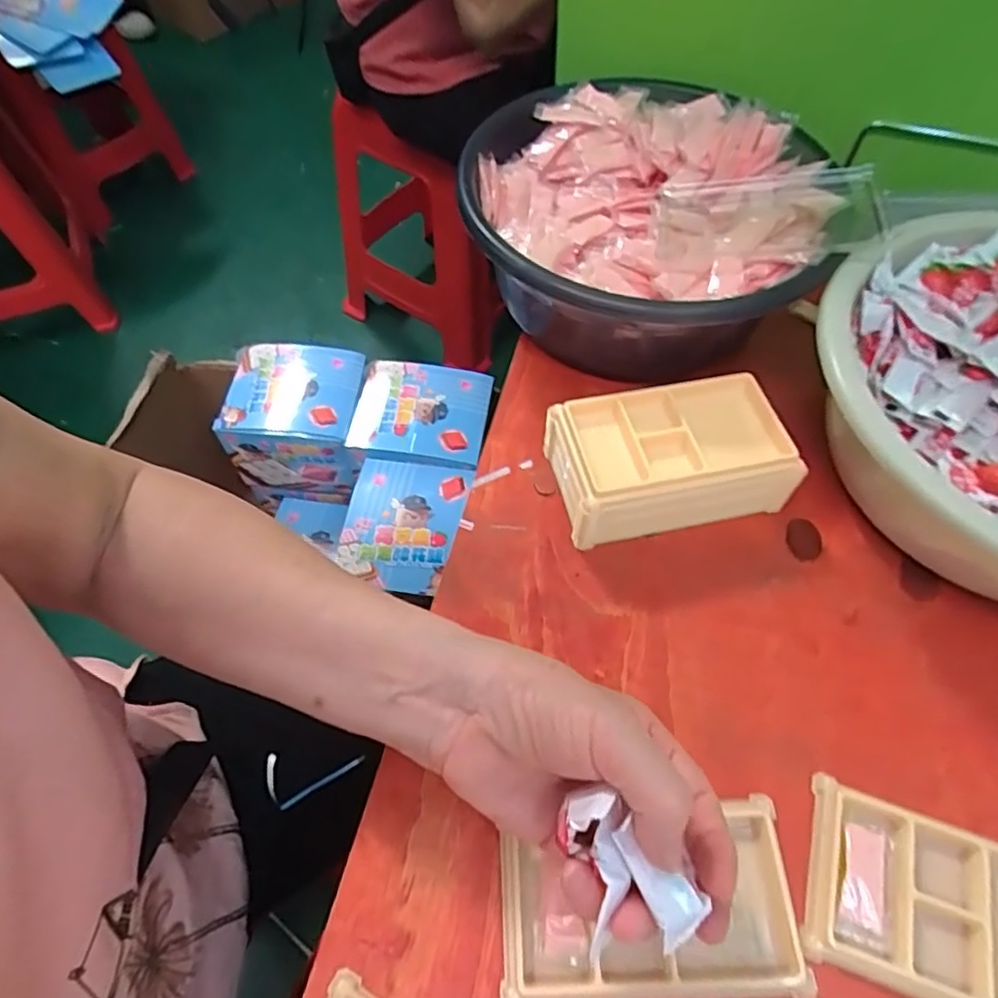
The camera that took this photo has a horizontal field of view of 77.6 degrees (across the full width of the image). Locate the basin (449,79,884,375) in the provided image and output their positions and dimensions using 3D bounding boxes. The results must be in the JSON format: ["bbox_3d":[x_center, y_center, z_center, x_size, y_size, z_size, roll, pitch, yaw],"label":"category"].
[{"bbox_3d":[0.110,-0.194,0.455,0.244,0.098,0.236,0,58,1],"label":"basin"}]

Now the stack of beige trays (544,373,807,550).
[{"bbox_3d":[0.105,-0.026,0.395,0.135,0.051,0.077,-12,58,-7],"label":"stack of beige trays"}]

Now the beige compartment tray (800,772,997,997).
[{"bbox_3d":[0.219,0.195,0.286,0.141,0.011,0.076,17,59,11],"label":"beige compartment tray"}]

